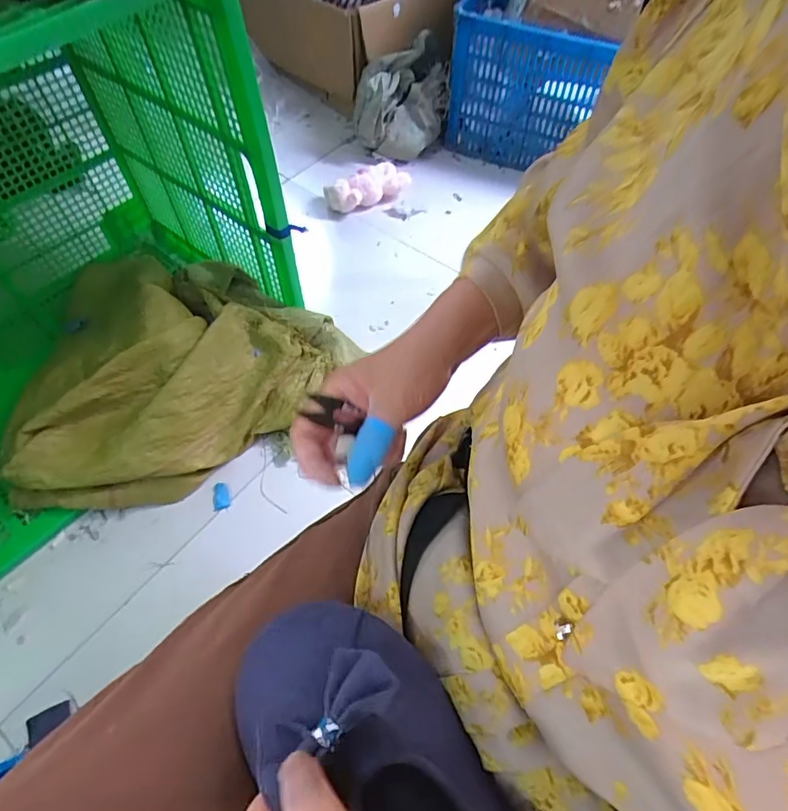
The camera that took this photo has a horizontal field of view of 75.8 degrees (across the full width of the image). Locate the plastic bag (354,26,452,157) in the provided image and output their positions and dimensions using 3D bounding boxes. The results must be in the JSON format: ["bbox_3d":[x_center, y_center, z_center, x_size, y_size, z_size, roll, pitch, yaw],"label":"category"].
[{"bbox_3d":[0.032,-0.846,1.430,0.271,0.246,0.129,-29,62,-18],"label":"plastic bag"}]

